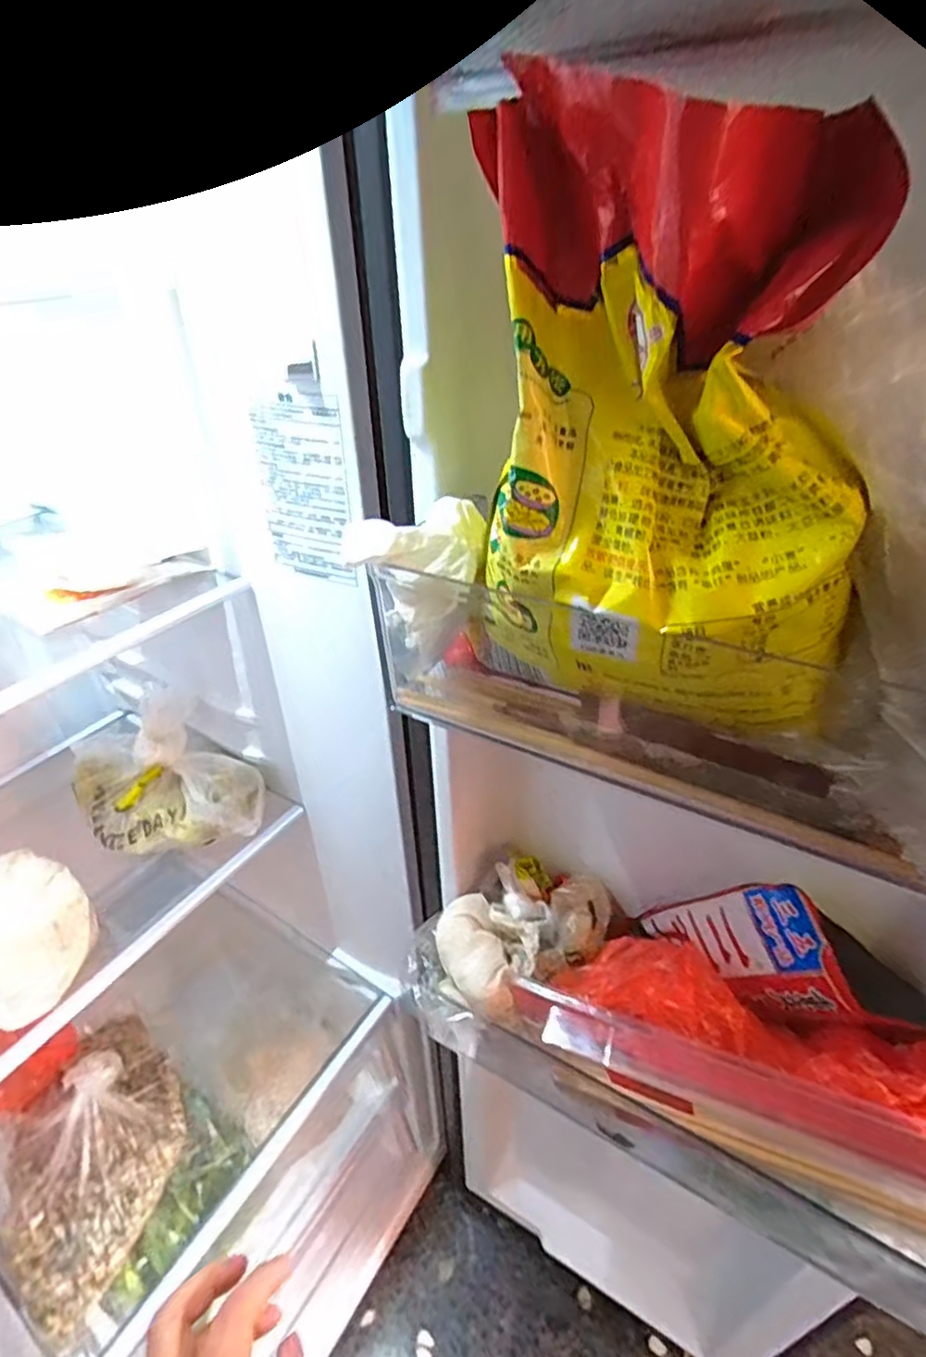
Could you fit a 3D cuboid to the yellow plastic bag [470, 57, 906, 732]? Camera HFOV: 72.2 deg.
[{"bbox_3d":[0.074,-0.076,0.227,0.153,0.190,0.053,16,40,19],"label":"yellow plastic bag"}]

